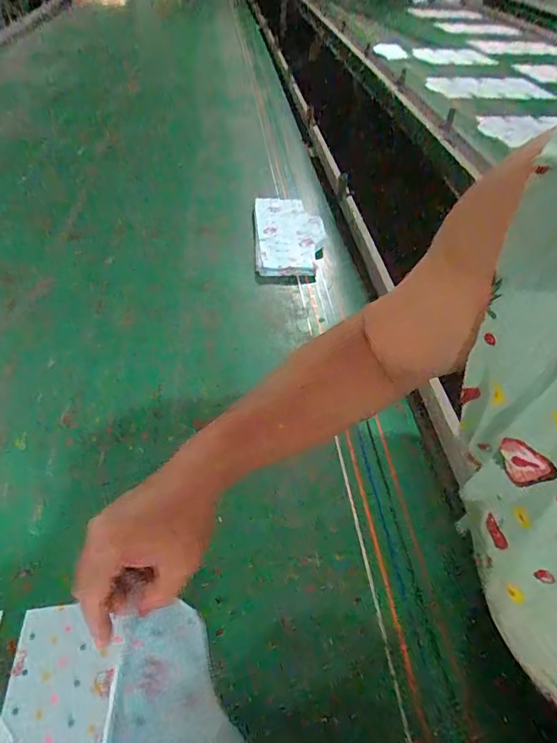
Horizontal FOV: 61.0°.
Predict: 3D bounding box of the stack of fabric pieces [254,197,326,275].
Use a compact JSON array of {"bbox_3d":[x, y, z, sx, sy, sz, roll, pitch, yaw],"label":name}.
[{"bbox_3d":[0.023,-0.294,0.993,0.144,0.023,0.289,-1,49,-4],"label":"stack of fabric pieces"}]

